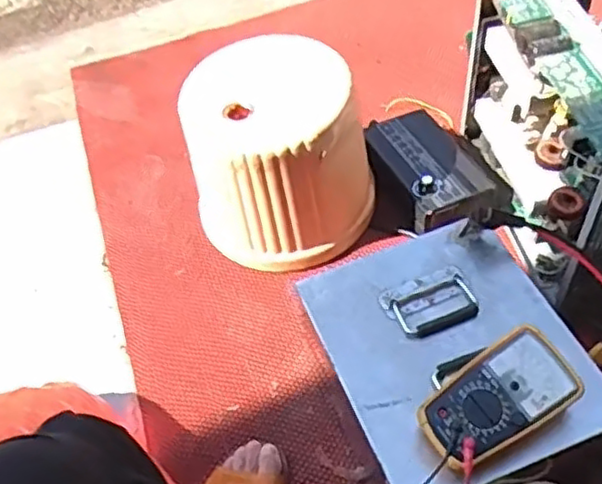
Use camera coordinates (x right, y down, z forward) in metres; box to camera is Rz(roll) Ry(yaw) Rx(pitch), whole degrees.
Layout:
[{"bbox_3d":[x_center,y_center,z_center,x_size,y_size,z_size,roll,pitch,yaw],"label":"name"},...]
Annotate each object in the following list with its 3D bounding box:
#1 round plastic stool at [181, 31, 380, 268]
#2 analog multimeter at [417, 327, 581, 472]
[{"bbox_3d":[-0.036,-0.124,1.046,0.245,0.295,0.226,-3,54,4],"label":"round plastic stool"},{"bbox_3d":[0.204,0.171,0.716,0.167,0.054,0.089,-31,57,-16],"label":"analog multimeter"}]

